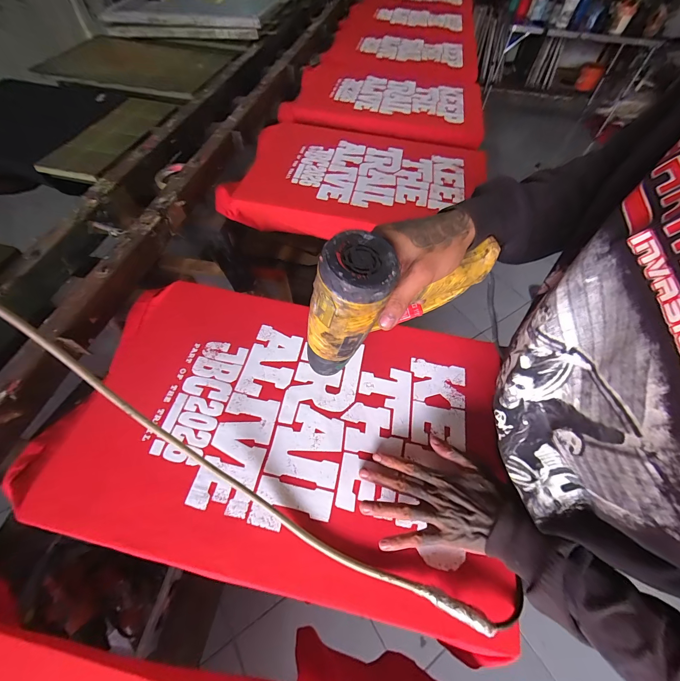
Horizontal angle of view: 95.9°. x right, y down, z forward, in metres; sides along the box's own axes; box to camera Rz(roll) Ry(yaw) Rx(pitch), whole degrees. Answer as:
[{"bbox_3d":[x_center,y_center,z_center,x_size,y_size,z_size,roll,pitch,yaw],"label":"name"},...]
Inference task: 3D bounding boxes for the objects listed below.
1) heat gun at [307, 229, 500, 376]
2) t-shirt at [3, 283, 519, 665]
[{"bbox_3d":[0.061,-0.032,0.330,0.190,0.155,0.065,-5,59,-6],"label":"heat gun"},{"bbox_3d":[-0.084,0.116,0.460,0.621,0.041,0.393,11,58,4],"label":"t-shirt"}]

